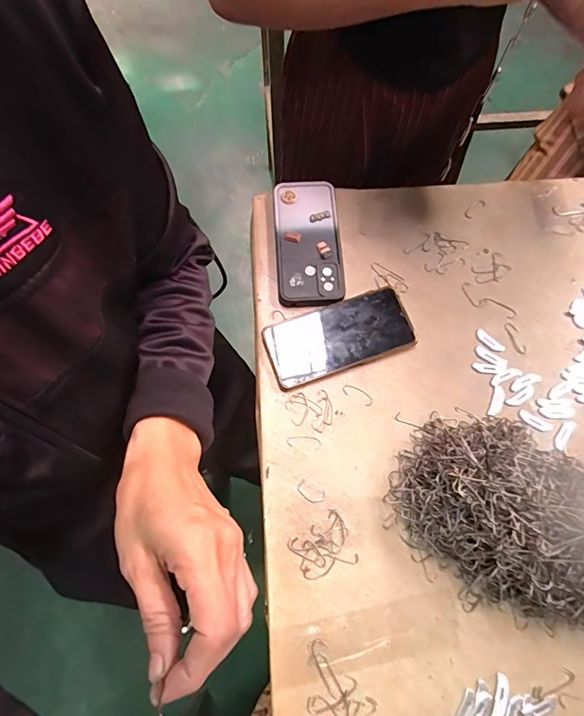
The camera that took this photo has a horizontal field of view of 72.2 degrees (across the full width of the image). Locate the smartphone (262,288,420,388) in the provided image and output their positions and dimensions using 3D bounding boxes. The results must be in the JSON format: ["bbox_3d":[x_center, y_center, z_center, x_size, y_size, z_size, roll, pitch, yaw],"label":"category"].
[{"bbox_3d":[0.055,-0.024,0.466,0.166,0.015,0.076,-18,73,-7],"label":"smartphone"}]

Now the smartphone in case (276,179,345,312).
[{"bbox_3d":[0.020,-0.145,0.503,0.079,0.017,0.172,-2,72,-2],"label":"smartphone in case"}]

